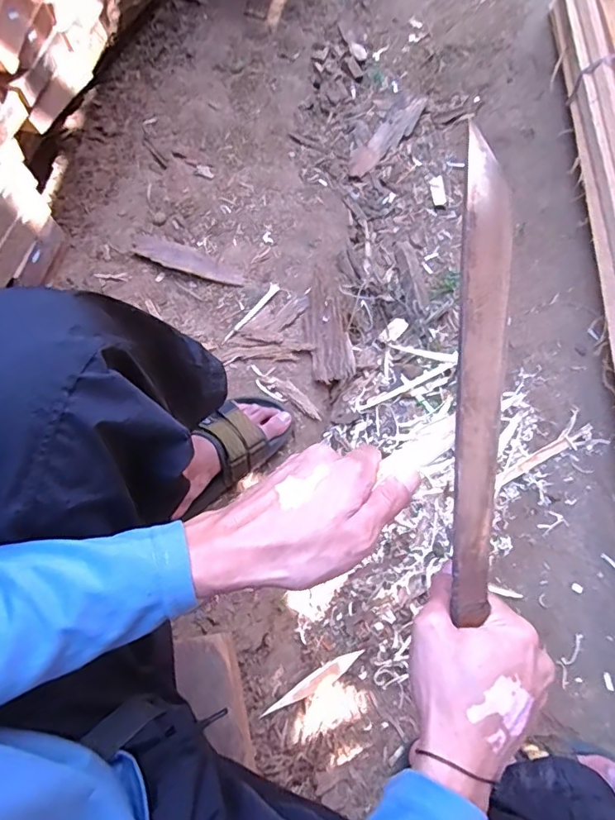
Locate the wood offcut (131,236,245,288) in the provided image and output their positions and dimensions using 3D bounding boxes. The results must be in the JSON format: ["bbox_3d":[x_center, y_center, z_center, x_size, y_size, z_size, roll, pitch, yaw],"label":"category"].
[{"bbox_3d":[-0.202,-0.258,0.887,0.194,0.013,0.057,22,63,0],"label":"wood offcut"}]

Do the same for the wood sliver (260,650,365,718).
[{"bbox_3d":[0.010,0.390,0.738,0.156,0.005,0.024,-25,81,-19],"label":"wood sliver"}]

